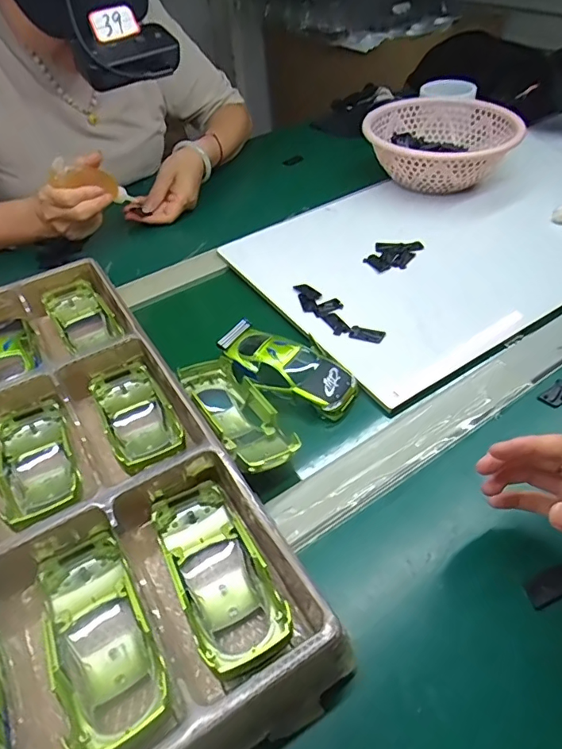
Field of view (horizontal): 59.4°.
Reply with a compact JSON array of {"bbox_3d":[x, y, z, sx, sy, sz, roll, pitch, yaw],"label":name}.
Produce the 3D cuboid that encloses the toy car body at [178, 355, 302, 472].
[{"bbox_3d":[-0.037,0.033,0.415,0.050,0.036,0.135,-26,49,-19],"label":"toy car body"}]

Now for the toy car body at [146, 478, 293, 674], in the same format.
[{"bbox_3d":[-0.040,0.120,0.309,0.053,0.031,0.126,-24,48,-17],"label":"toy car body"}]

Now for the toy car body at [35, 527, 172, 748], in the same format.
[{"bbox_3d":[-0.106,0.150,0.289,0.053,0.027,0.125,-25,49,-18],"label":"toy car body"}]

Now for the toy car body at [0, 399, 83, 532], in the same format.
[{"bbox_3d":[-0.192,0.066,0.385,0.049,0.031,0.110,-23,48,-16],"label":"toy car body"}]

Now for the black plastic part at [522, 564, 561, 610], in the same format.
[{"bbox_3d":[0.172,0.135,0.314,0.034,0.007,0.017,-18,47,-11],"label":"black plastic part"}]

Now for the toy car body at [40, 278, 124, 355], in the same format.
[{"bbox_3d":[-0.206,-0.060,0.508,0.055,0.029,0.093,-28,50,-20],"label":"toy car body"}]

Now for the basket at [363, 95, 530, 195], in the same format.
[{"bbox_3d":[0.217,-0.310,0.676,0.187,0.073,0.187,-3,46,3],"label":"basket"}]

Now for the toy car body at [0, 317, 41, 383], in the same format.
[{"bbox_3d":[-0.262,-0.026,0.467,0.052,0.025,0.099,-22,48,-16],"label":"toy car body"}]

